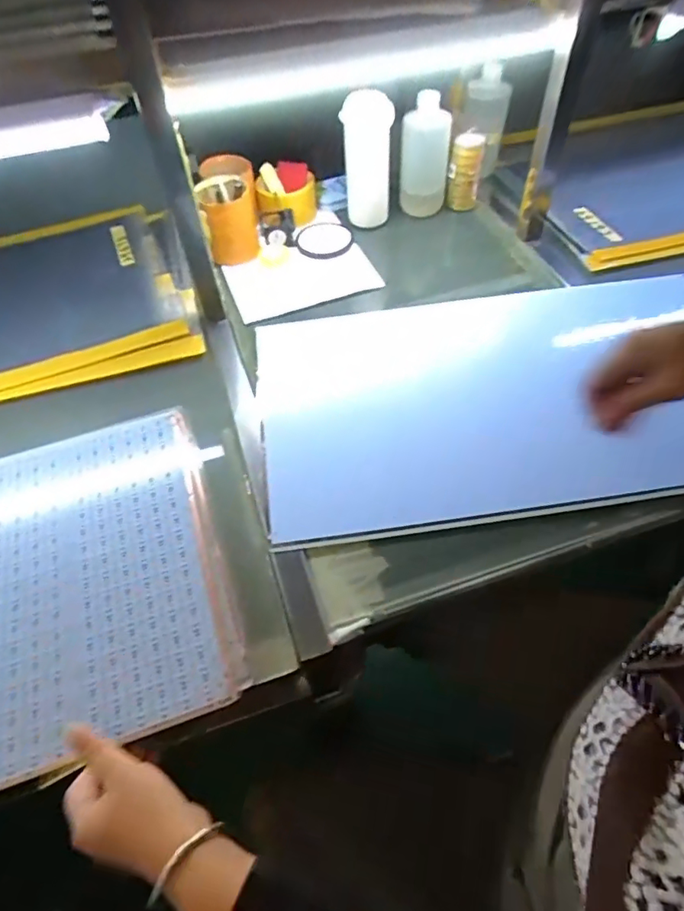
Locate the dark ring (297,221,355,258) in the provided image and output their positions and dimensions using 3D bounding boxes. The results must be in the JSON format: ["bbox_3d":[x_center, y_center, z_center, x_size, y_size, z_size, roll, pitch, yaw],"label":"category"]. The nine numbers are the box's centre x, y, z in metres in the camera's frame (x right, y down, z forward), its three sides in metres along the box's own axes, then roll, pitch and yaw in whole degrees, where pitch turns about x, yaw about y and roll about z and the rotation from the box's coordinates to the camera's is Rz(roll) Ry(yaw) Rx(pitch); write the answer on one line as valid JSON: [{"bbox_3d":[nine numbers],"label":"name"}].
[{"bbox_3d":[-0.031,-0.358,0.868,0.092,0.018,0.098,-1,58,1],"label":"dark ring"}]

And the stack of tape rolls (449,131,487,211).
[{"bbox_3d":[0.207,-0.476,0.892,0.052,0.109,0.041,9,55,8],"label":"stack of tape rolls"}]

